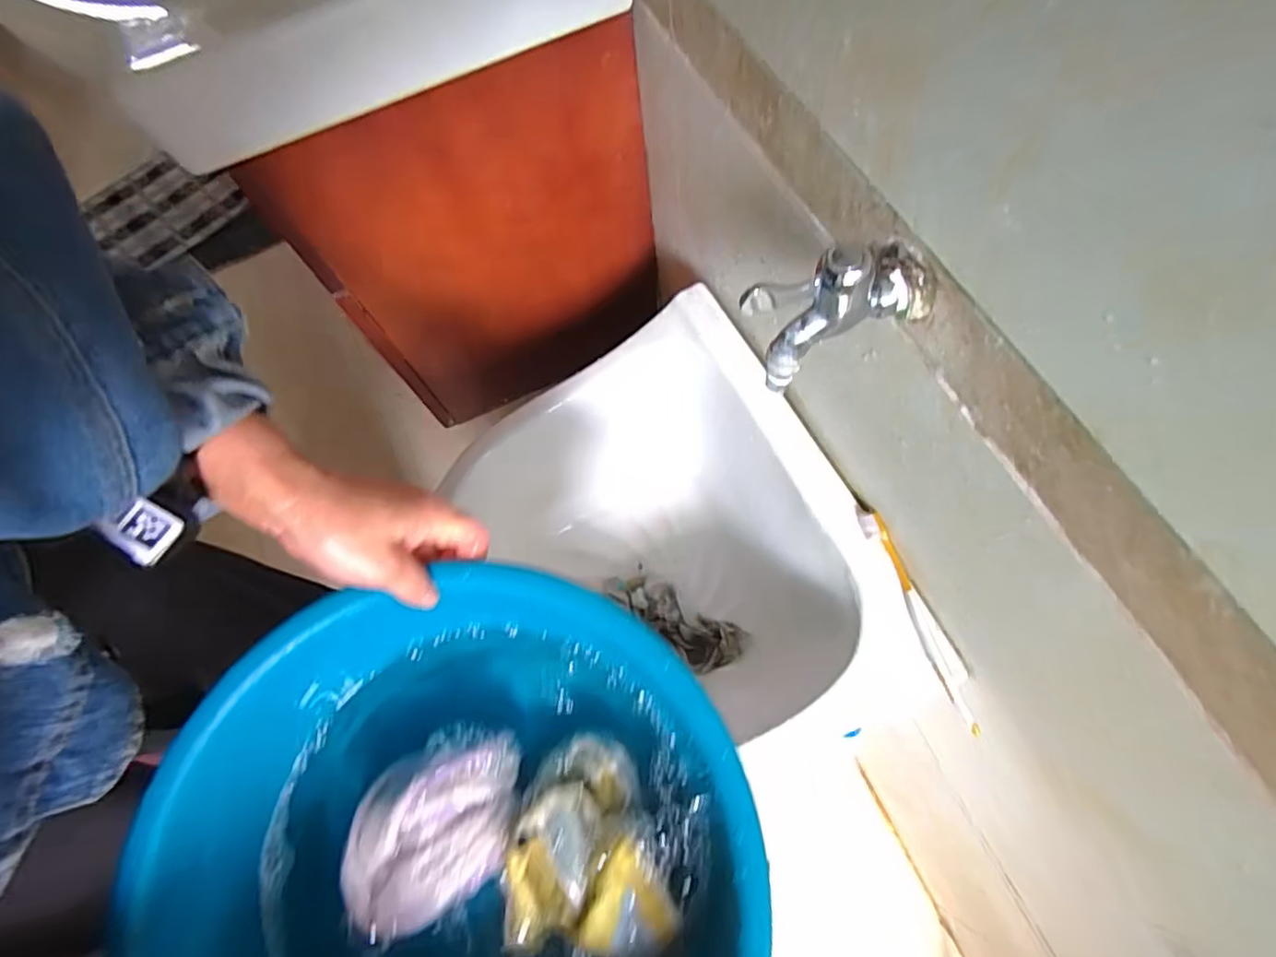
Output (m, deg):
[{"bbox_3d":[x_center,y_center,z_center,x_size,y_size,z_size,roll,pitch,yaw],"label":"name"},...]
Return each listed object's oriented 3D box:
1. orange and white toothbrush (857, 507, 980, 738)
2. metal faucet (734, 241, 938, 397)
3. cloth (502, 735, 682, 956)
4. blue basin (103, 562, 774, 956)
[{"bbox_3d":[0.218,0.102,0.475,0.022,0.017,0.175,-18,66,-6],"label":"orange and white toothbrush"},{"bbox_3d":[0.108,-0.087,0.338,0.093,0.087,0.043,-28,67,-10],"label":"metal faucet"},{"bbox_3d":[-0.032,0.230,0.389,0.100,0.036,0.118,-2,65,2],"label":"cloth"},{"bbox_3d":[-0.101,0.234,0.367,0.327,0.121,0.325,-1,65,2],"label":"blue basin"}]

